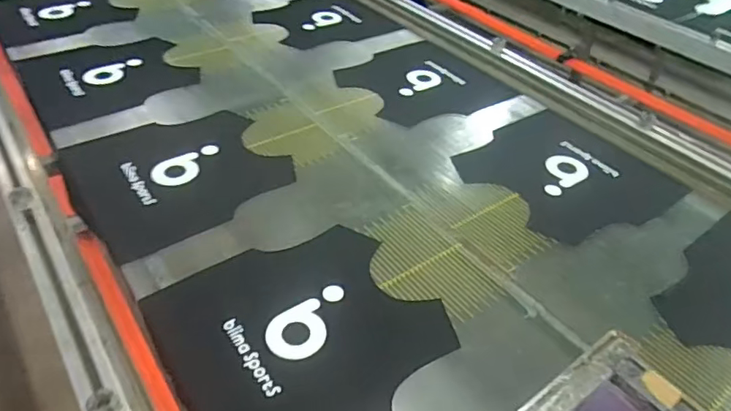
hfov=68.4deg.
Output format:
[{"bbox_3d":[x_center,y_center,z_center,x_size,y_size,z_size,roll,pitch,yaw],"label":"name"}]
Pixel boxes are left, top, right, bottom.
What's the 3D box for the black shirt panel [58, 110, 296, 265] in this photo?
[{"bbox_3d":[-0.397,-0.079,1.141,0.411,0.012,0.379,-21,45,-25],"label":"black shirt panel"}]

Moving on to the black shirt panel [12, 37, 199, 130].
[{"bbox_3d":[-0.684,-0.354,1.449,0.393,0.011,0.398,-23,46,-27],"label":"black shirt panel"}]

